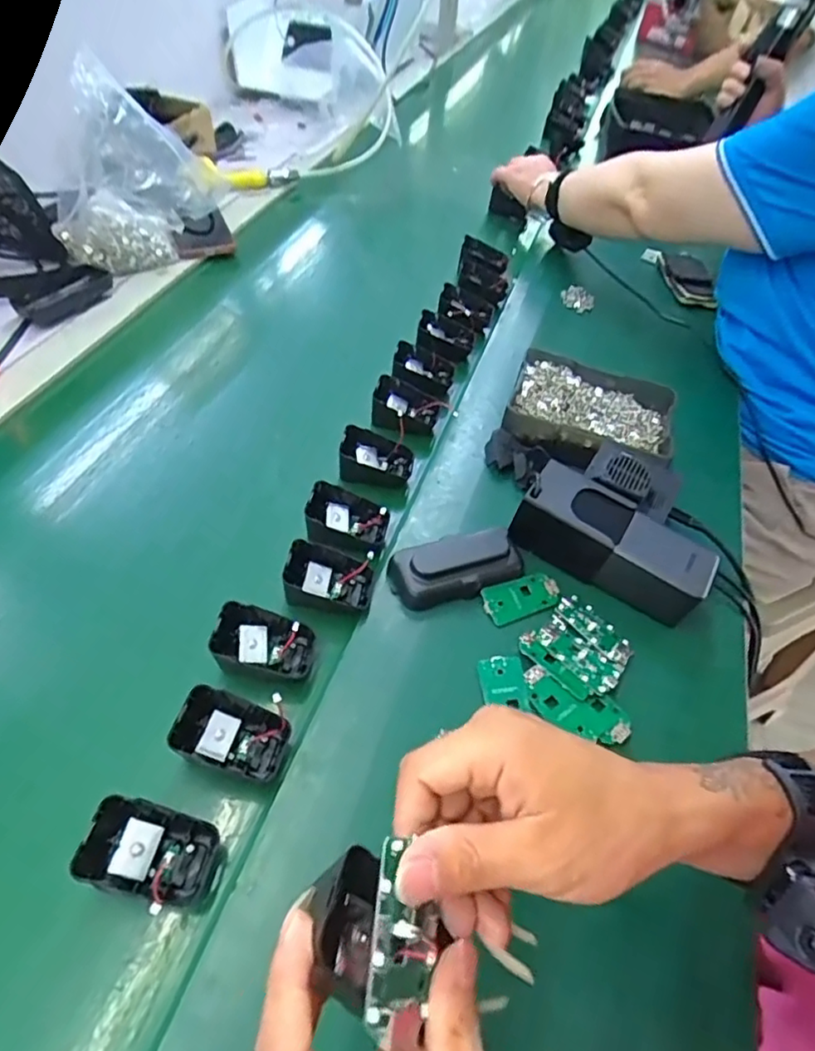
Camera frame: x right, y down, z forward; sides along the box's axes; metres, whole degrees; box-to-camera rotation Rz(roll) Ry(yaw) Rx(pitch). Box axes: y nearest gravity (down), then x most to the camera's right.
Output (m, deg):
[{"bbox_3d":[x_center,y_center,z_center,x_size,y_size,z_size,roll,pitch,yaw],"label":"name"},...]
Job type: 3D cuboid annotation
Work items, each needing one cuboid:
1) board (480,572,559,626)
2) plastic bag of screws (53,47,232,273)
[{"bbox_3d":[0.092,0.056,0.480,0.064,0.004,0.031,-17,62,-20],"label":"board"},{"bbox_3d":[-0.334,-0.418,0.719,0.191,0.190,0.109,-16,58,-19],"label":"plastic bag of screws"}]

